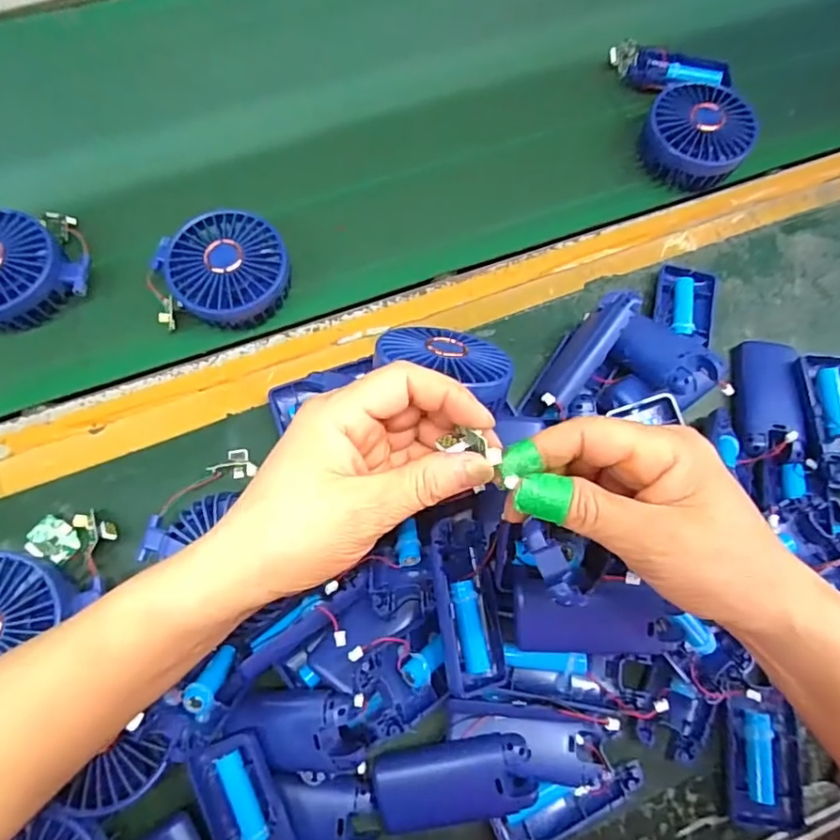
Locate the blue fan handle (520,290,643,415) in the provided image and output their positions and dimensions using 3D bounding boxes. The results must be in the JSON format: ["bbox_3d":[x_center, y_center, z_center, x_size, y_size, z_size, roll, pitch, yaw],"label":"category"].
[{"bbox_3d":[0.111,-0.044,0.392,0.028,0.025,0.105,38,92,9],"label":"blue fan handle"}]

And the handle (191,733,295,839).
[{"bbox_3d":[-0.098,0.232,0.328,0.043,0.024,0.093,-22,74,-9],"label":"handle"}]

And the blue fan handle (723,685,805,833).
[{"bbox_3d":[0.216,0.215,0.363,0.044,0.018,0.078,5,72,-1],"label":"blue fan handle"}]

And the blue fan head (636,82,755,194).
[{"bbox_3d":[0.235,-0.243,0.489,0.084,0.047,0.075,32,73,8],"label":"blue fan head"}]

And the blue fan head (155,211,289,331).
[{"bbox_3d":[-0.147,-0.114,0.438,0.087,0.044,0.089,1,72,-2],"label":"blue fan head"}]

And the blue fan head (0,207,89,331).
[{"bbox_3d":[-0.312,-0.116,0.434,0.093,0.046,0.086,1,72,-2],"label":"blue fan head"}]

